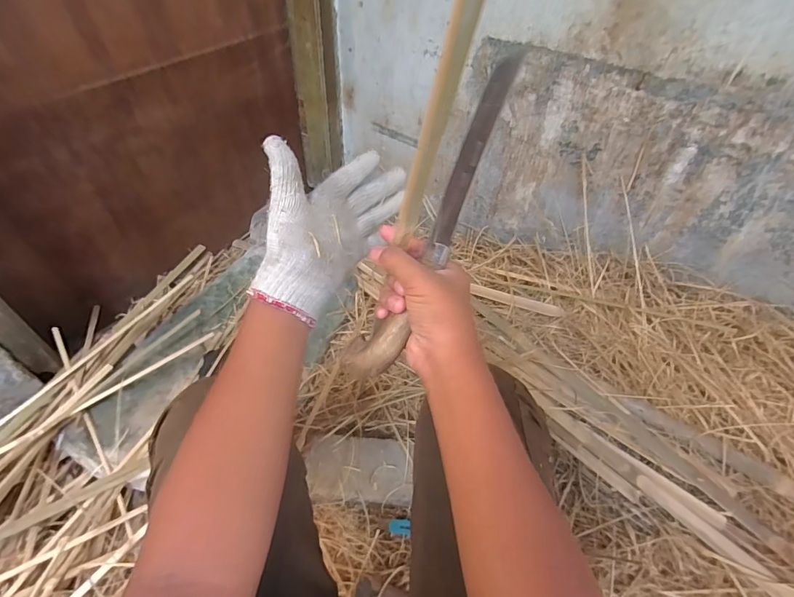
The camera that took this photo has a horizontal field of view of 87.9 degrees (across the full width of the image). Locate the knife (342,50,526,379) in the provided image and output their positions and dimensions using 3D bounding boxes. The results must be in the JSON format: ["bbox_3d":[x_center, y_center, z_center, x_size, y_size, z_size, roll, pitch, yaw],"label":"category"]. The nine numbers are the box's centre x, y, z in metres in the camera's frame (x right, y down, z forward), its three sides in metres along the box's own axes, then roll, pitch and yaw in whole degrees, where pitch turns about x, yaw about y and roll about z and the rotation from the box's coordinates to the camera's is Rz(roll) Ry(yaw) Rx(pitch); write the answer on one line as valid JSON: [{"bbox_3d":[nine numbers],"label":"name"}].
[{"bbox_3d":[0.045,-0.088,0.395,0.046,0.029,0.354,22,76,15],"label":"knife"}]

